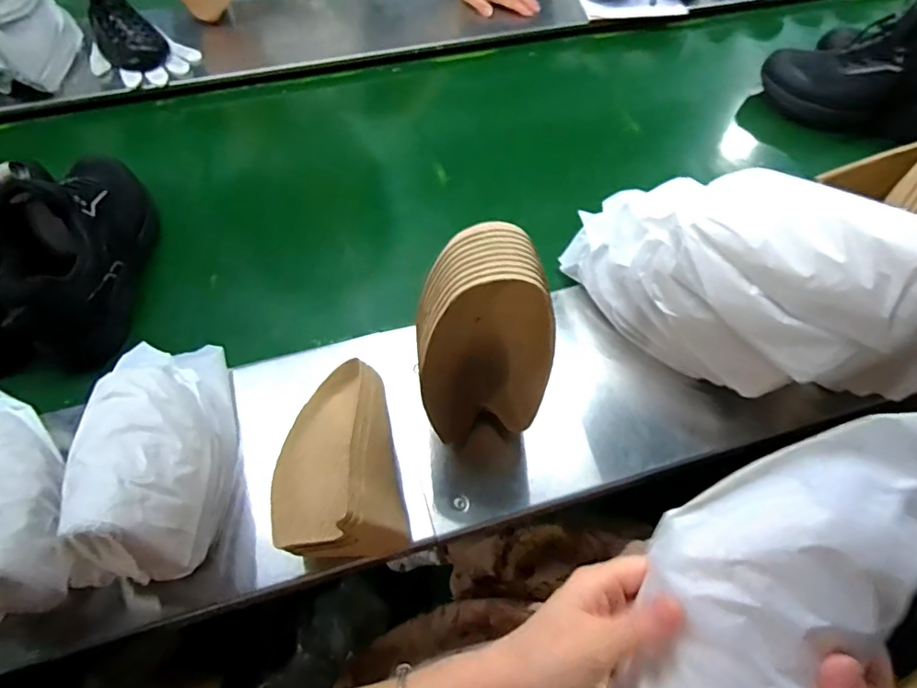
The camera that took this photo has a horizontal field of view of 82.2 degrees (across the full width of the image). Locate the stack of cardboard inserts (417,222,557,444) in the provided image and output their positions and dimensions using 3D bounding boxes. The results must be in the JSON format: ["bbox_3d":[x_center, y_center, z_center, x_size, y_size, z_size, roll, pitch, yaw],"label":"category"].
[{"bbox_3d":[0.015,0.001,0.480,0.104,0.215,0.112,-9,59,-7],"label":"stack of cardboard inserts"}]

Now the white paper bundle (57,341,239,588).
[{"bbox_3d":[-0.266,0.079,0.463,0.097,0.134,0.243,-13,60,-9],"label":"white paper bundle"}]

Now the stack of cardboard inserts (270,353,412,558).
[{"bbox_3d":[-0.116,0.099,0.482,0.110,0.110,0.180,-11,59,-8],"label":"stack of cardboard inserts"}]

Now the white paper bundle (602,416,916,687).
[{"bbox_3d":[0.142,0.171,0.279,0.109,0.055,0.301,28,89,15],"label":"white paper bundle"}]

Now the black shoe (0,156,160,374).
[{"bbox_3d":[-0.449,-0.135,0.618,0.096,0.169,0.287,0,58,-1],"label":"black shoe"}]

